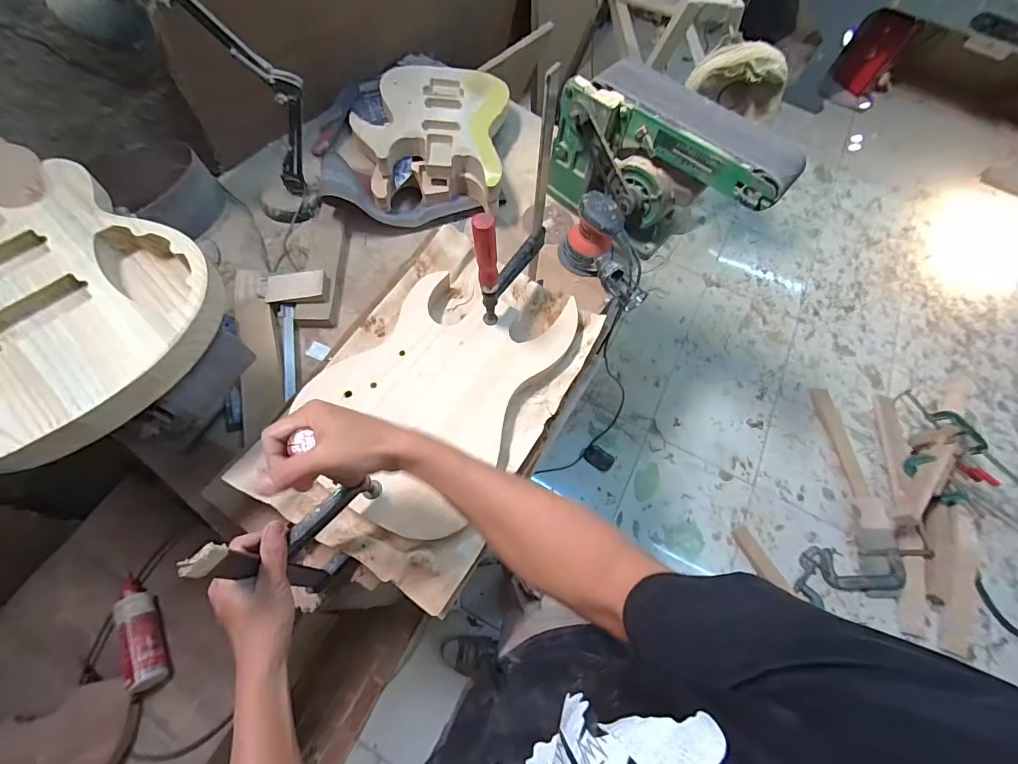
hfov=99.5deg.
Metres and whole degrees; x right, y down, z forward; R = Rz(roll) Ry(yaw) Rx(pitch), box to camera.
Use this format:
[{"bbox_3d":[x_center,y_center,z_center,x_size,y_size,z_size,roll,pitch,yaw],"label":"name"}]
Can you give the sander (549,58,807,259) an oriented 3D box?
[{"bbox_3d":[0.299,-0.421,0.875,0.429,0.255,0.157,37,68,11],"label":"sander"}]

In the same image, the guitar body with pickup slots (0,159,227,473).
[{"bbox_3d":[-0.586,-0.118,0.500,0.476,0.046,0.328,33,67,10],"label":"guitar body with pickup slots"}]

